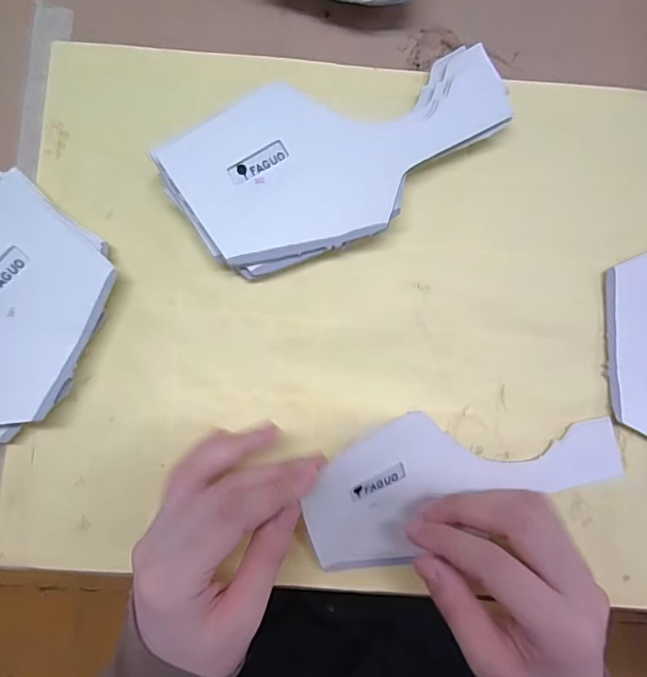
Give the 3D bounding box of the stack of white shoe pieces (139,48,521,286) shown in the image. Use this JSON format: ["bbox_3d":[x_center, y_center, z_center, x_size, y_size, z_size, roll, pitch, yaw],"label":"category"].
[{"bbox_3d":[0.013,-0.104,0.276,0.197,0.029,0.092,-21,88,-2],"label":"stack of white shoe pieces"}]

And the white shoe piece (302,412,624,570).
[{"bbox_3d":[0.082,0.080,0.275,0.183,0.020,0.078,-8,87,-9],"label":"white shoe piece"}]

